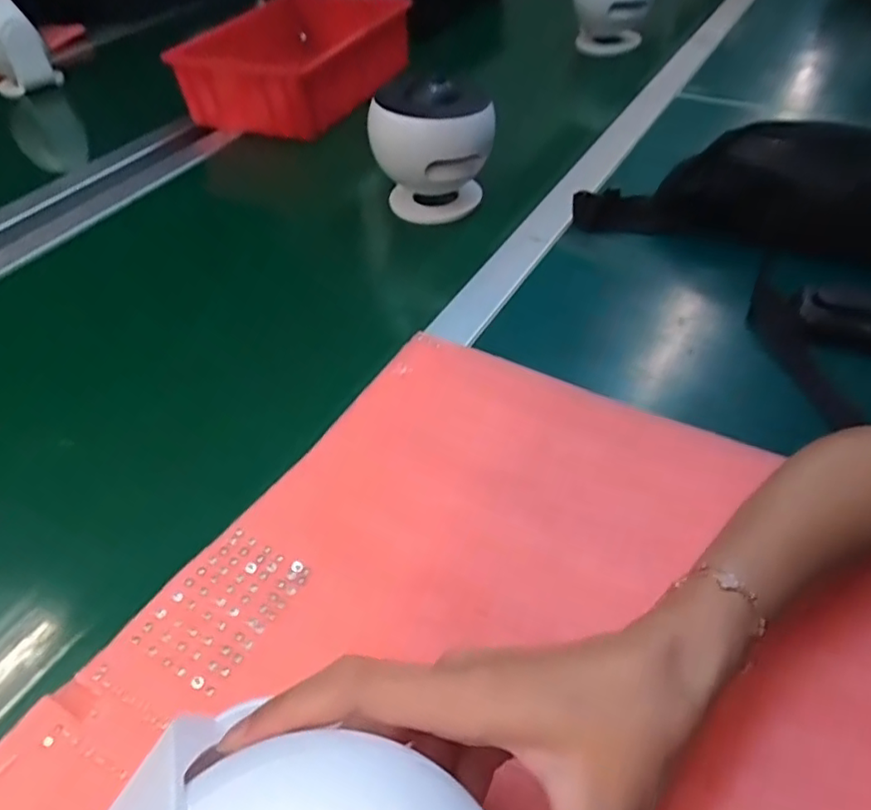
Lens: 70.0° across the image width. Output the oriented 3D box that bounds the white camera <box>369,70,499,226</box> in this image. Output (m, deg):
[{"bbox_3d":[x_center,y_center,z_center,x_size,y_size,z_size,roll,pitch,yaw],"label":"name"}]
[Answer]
[{"bbox_3d":[-0.002,-0.240,0.603,0.085,0.116,0.097,-35,56,-25],"label":"white camera"}]

